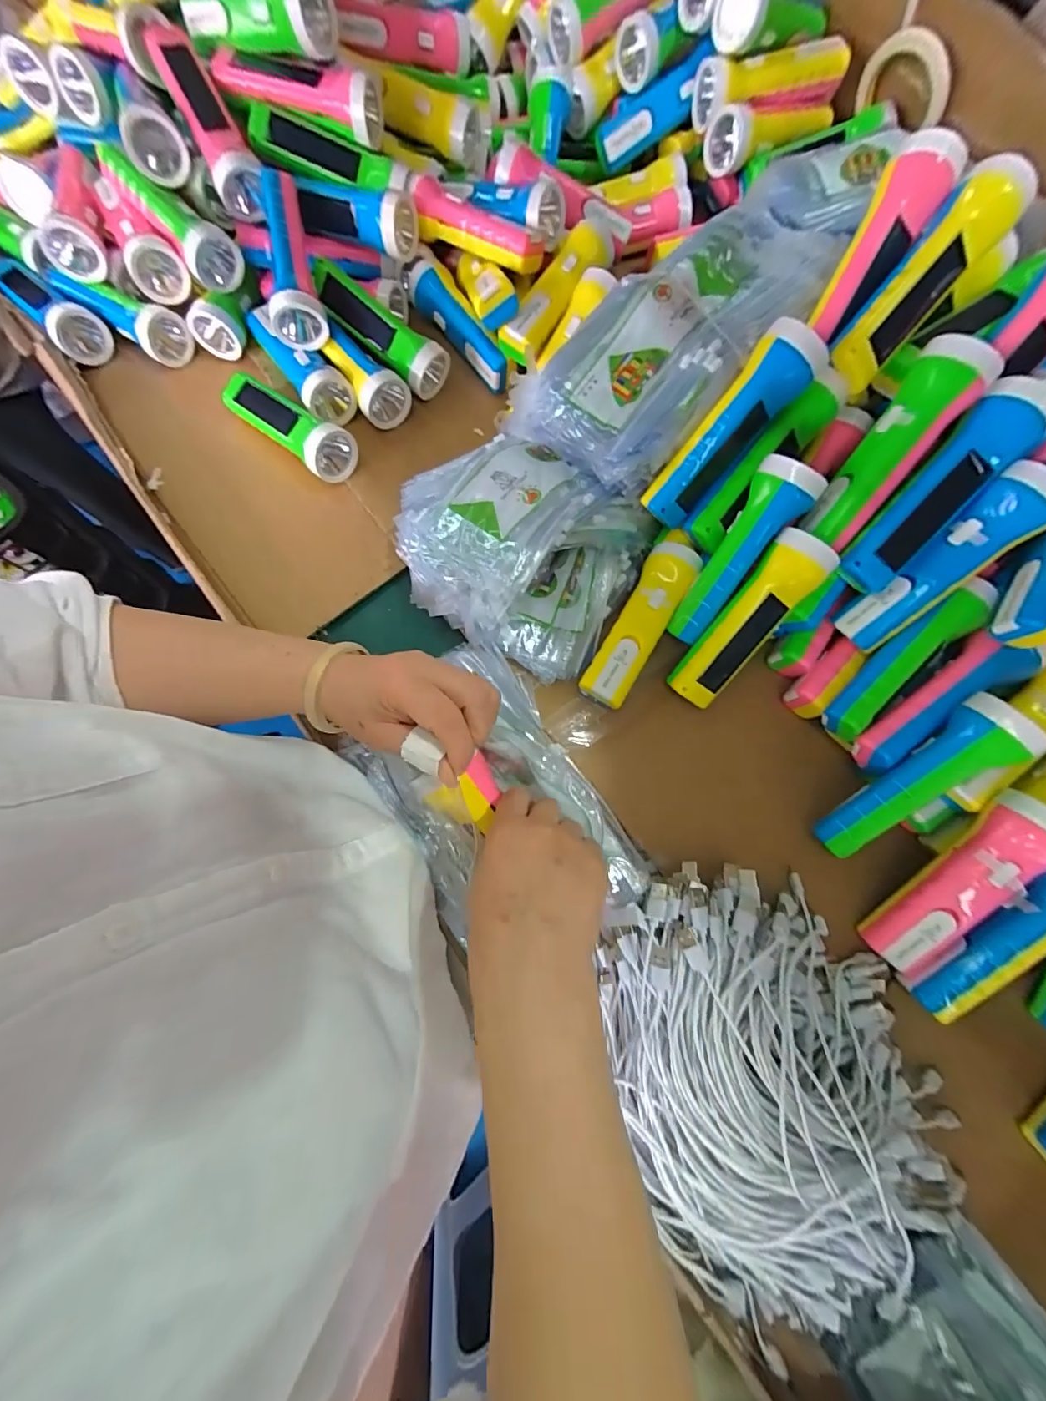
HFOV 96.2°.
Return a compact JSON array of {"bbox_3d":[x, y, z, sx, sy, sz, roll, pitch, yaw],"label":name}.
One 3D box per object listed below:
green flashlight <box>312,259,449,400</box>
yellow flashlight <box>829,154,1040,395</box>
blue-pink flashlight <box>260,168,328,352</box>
[{"bbox_3d":[-0.163,-0.411,0.514,0.167,0.049,0.057,35,77,-9],"label":"green flashlight"},{"bbox_3d":[0.315,-0.327,0.372,0.057,0.046,0.175,43,101,10],"label":"yellow flashlight"},{"bbox_3d":[-0.251,-0.461,0.497,0.056,0.062,0.162,-14,76,-4],"label":"blue-pink flashlight"}]

